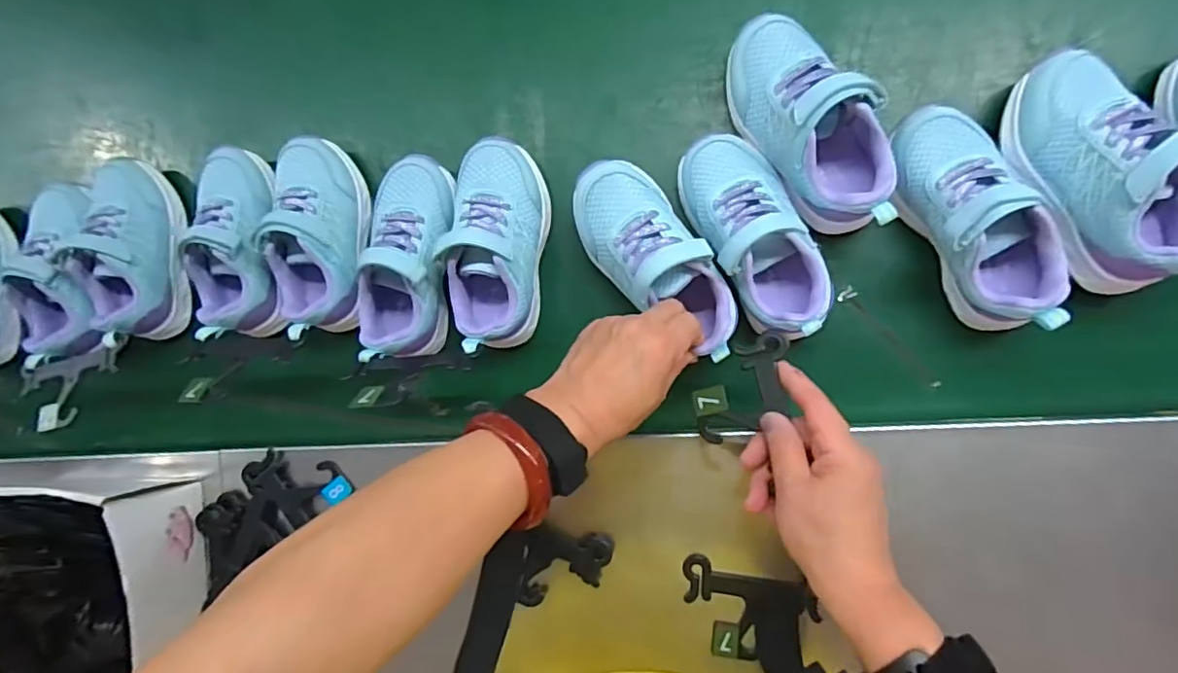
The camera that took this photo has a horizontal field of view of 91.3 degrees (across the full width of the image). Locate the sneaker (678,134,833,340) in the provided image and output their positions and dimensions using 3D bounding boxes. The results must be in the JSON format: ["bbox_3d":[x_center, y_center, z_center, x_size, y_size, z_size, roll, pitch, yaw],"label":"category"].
[{"bbox_3d":[0.120,-0.075,0.419,0.062,0.065,0.150,-23,86,10],"label":"sneaker"}]

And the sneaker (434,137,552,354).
[{"bbox_3d":[-0.072,-0.073,0.454,0.070,0.063,0.163,5,91,11],"label":"sneaker"}]

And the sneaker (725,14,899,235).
[{"bbox_3d":[0.154,-0.149,0.407,0.069,0.076,0.162,-34,84,9],"label":"sneaker"}]

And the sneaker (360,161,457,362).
[{"bbox_3d":[-0.149,-0.064,0.466,0.073,0.067,0.164,5,91,11],"label":"sneaker"}]

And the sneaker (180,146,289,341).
[{"bbox_3d":[-0.302,-0.081,0.489,0.085,0.066,0.162,-4,89,11],"label":"sneaker"}]

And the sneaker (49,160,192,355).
[{"bbox_3d":[-0.404,-0.078,0.506,0.070,0.064,0.165,-7,89,11],"label":"sneaker"}]

